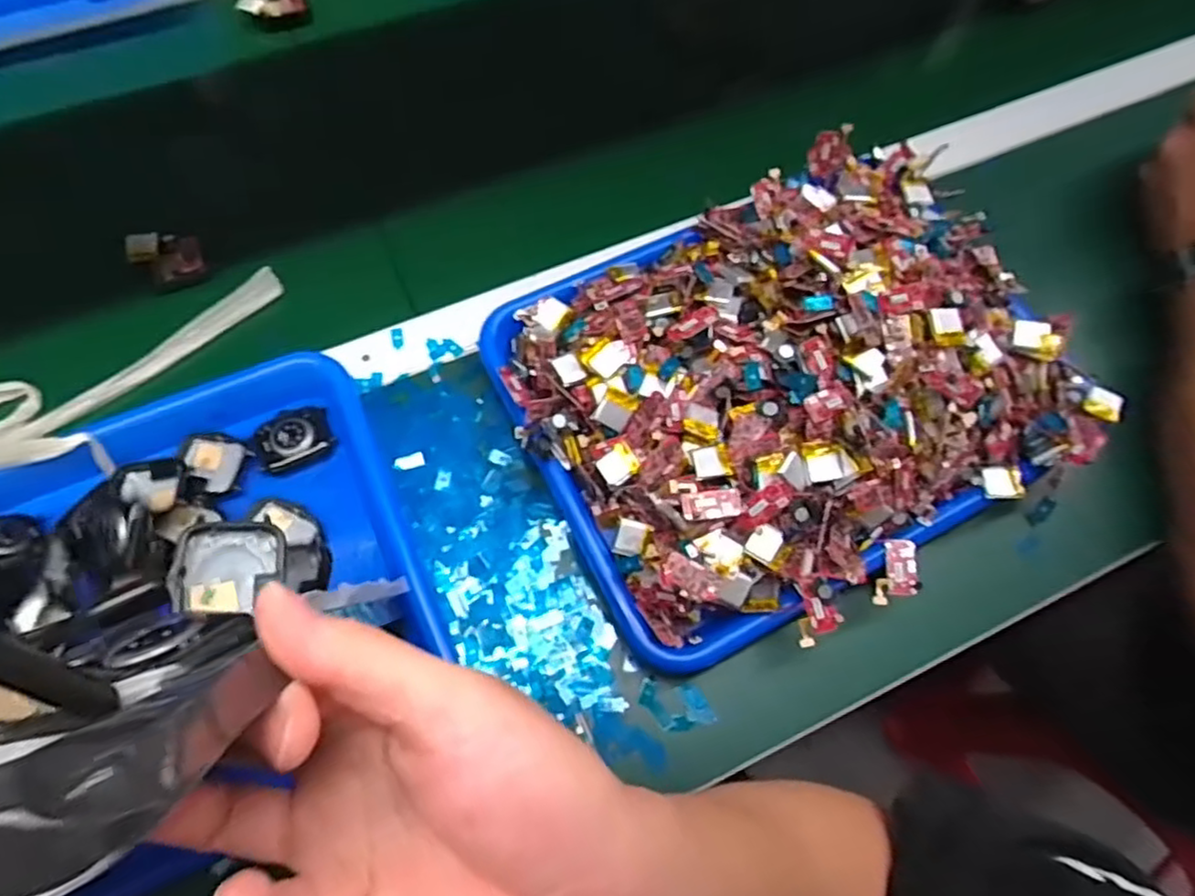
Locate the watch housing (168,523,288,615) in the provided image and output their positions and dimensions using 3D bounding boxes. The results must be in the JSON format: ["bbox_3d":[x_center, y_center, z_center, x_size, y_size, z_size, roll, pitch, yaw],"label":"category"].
[{"bbox_3d":[-0.142,0.047,0.262,0.038,0.012,0.034,1,78,-23],"label":"watch housing"}]

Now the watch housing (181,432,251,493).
[{"bbox_3d":[-0.234,0.009,0.408,0.039,0.006,0.035,13,68,4],"label":"watch housing"}]

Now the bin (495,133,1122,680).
[{"bbox_3d":[0.126,-0.050,0.411,0.344,0.095,0.261,-29,71,-12],"label":"bin"}]

